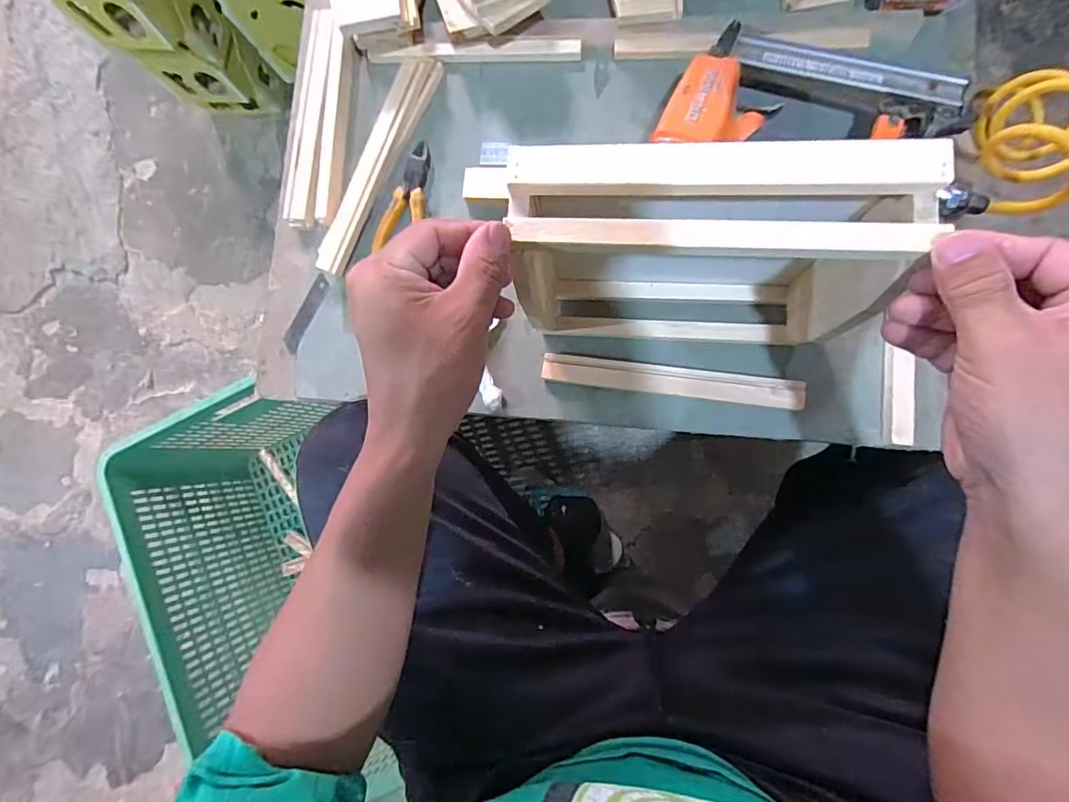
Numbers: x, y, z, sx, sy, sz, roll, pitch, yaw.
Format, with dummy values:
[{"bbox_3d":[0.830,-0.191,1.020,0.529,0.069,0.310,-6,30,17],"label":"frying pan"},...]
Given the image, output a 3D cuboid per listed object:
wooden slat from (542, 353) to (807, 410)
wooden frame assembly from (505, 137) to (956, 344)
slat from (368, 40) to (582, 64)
[{"bbox_3d":[0.122,-0.018,0.457,0.226,0.021,0.024,7,87,8],"label":"wooden slat"},{"bbox_3d":[0.106,-0.101,0.369,0.224,0.209,0.084,3,88,6],"label":"wooden frame assembly"},{"bbox_3d":[-0.063,-0.355,0.510,0.217,0.013,0.021,3,88,6],"label":"slat"}]

